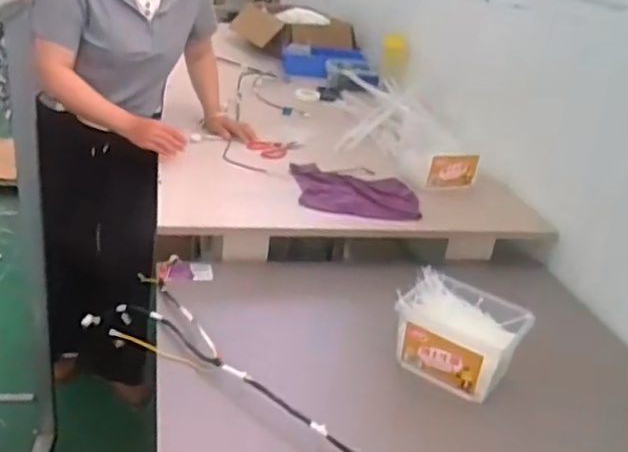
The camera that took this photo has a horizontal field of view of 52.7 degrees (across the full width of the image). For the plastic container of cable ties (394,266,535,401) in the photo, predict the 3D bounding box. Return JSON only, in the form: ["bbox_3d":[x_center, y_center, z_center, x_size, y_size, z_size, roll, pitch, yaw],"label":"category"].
[{"bbox_3d":[0.255,0.191,1.117,0.206,0.122,0.151,22,29,27],"label":"plastic container of cable ties"}]

